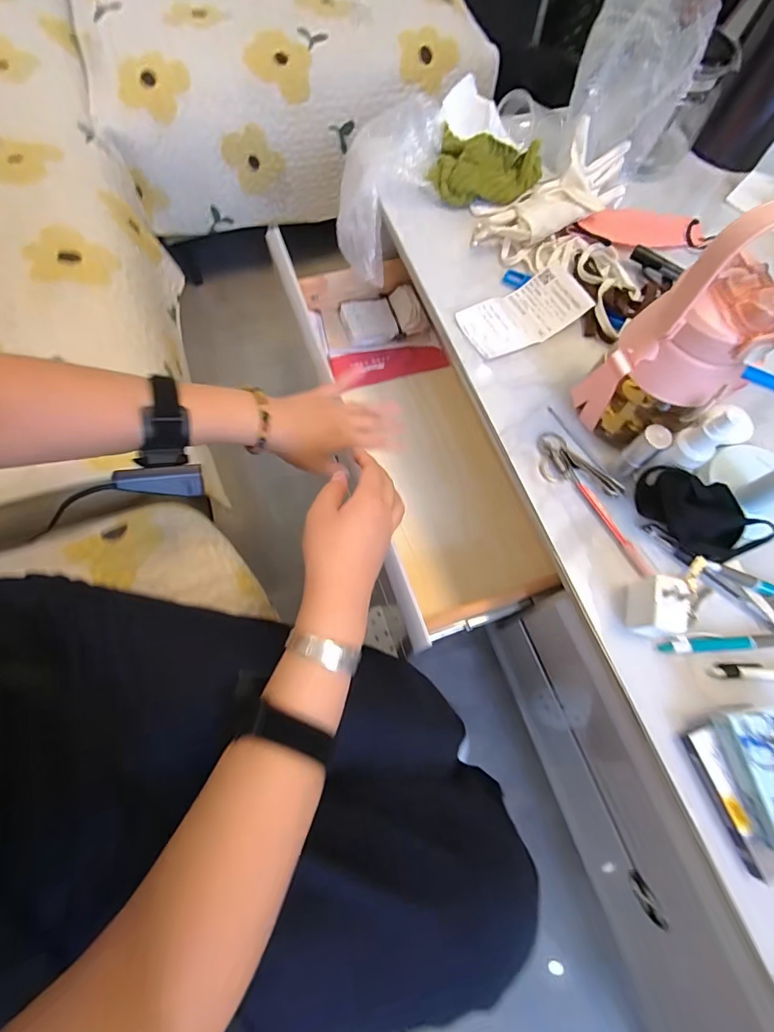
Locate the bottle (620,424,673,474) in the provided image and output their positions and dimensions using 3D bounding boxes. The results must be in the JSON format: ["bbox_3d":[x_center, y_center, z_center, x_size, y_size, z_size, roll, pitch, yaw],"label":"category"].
[{"bbox_3d":[0.241,-0.060,0.426,0.018,0.073,0.022,-33,74,-14],"label":"bottle"}]

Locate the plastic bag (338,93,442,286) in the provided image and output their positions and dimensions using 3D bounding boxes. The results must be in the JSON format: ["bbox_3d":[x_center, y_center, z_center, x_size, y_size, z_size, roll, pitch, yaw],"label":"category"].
[{"bbox_3d":[-0.007,-0.442,0.602,0.114,0.058,0.221,28,103,8],"label":"plastic bag"}]

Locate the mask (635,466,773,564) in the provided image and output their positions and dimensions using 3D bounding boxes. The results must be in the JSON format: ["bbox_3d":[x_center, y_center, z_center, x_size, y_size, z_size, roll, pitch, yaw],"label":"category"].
[{"bbox_3d":[0.294,0.002,0.415,0.114,0.055,0.057,24,69,7],"label":"mask"}]

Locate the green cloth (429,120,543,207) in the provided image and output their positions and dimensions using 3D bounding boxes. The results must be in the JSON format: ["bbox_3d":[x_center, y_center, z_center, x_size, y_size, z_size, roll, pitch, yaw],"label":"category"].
[{"bbox_3d":[0.136,-0.478,0.602,0.144,0.033,0.139,14,68,3],"label":"green cloth"}]

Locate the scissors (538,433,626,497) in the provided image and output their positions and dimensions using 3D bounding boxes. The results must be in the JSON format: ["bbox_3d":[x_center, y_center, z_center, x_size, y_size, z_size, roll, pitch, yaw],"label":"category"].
[{"bbox_3d":[0.190,-0.047,0.454,0.051,0.010,0.095,-37,75,-16],"label":"scissors"}]

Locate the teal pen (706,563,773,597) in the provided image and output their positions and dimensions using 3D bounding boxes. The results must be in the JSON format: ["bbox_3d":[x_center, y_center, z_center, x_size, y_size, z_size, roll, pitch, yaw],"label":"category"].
[{"bbox_3d":[0.360,0.071,0.411,0.126,0.008,0.015,27,70,8],"label":"teal pen"}]

